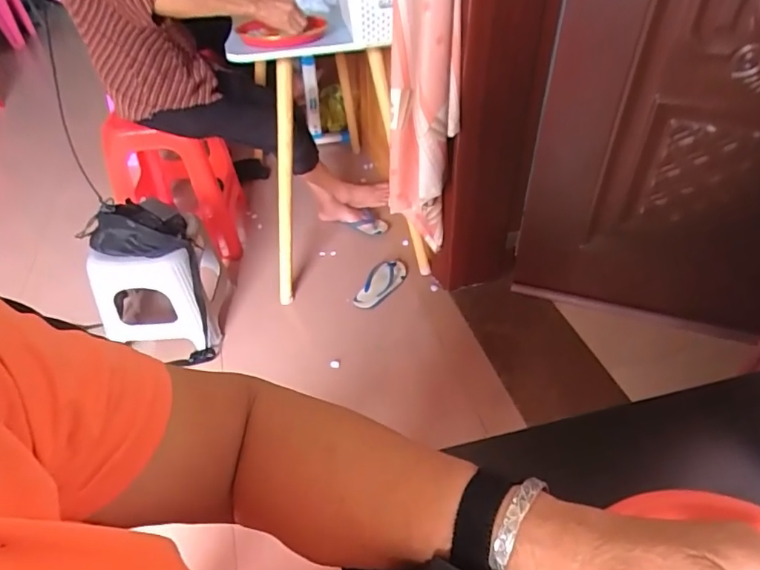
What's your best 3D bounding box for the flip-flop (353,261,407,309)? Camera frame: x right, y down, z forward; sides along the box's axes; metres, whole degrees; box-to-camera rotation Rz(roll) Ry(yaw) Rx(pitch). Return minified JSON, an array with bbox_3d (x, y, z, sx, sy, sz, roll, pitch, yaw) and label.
[{"bbox_3d":[0.011,-0.010,1.619,0.097,0.061,0.239,23,49,24],"label":"flip-flop"}]

